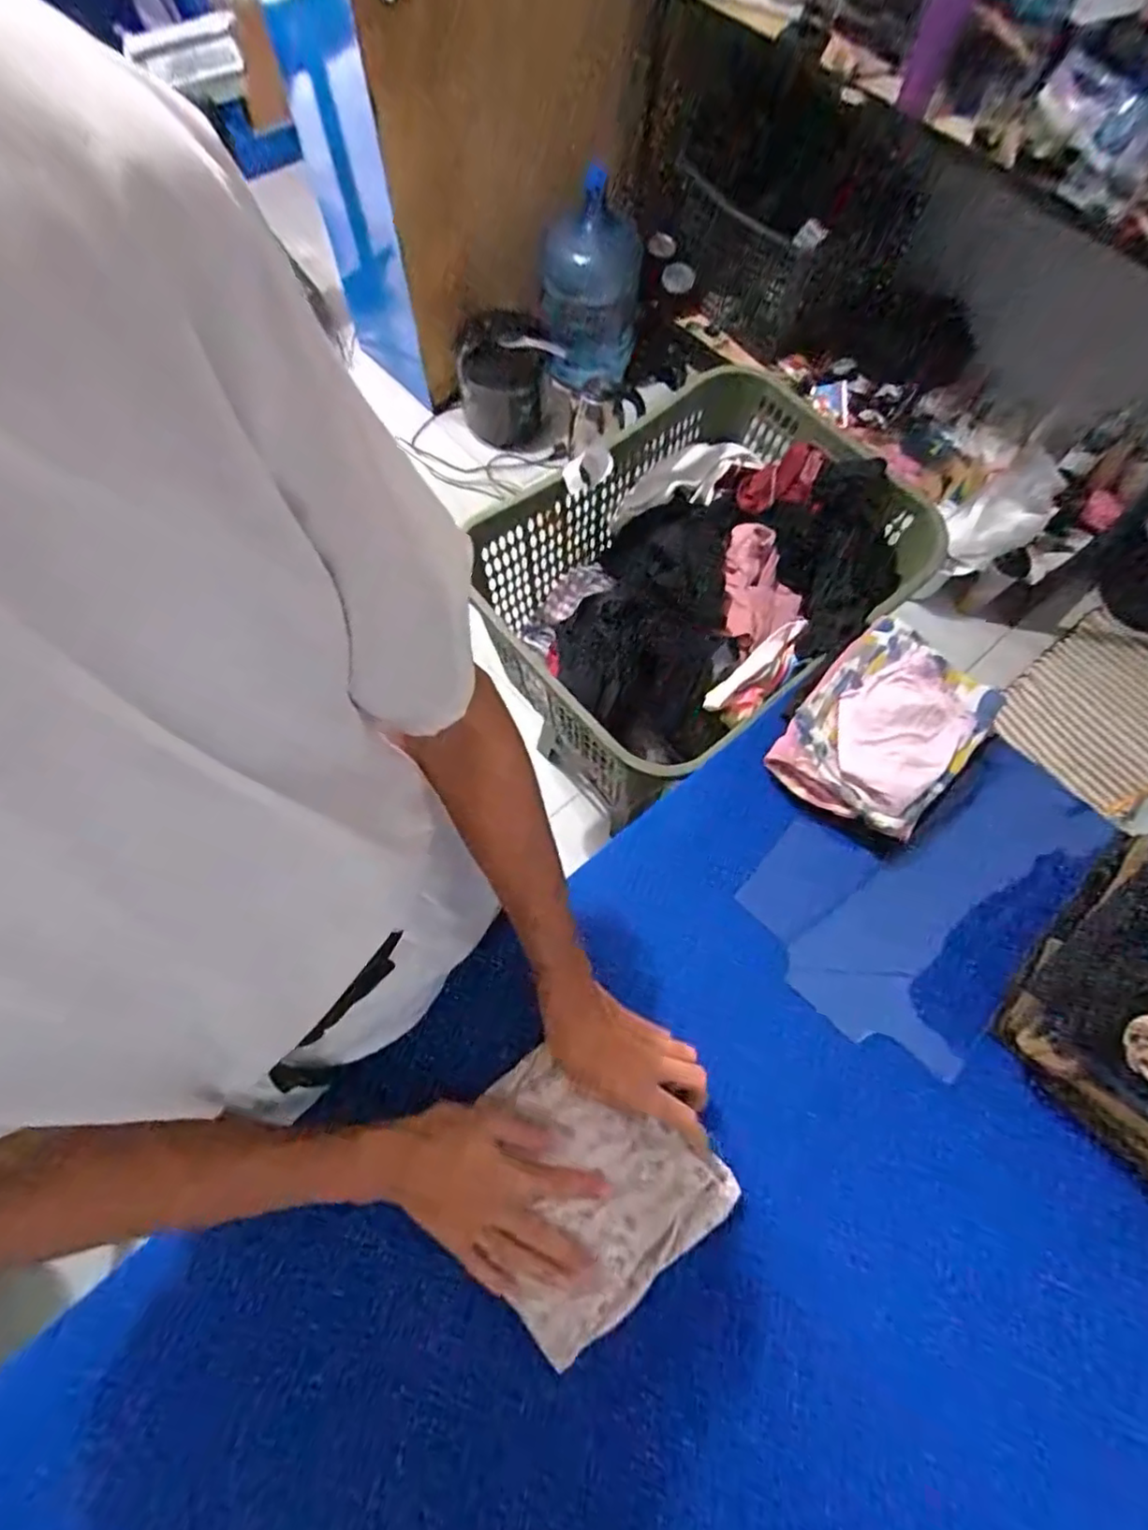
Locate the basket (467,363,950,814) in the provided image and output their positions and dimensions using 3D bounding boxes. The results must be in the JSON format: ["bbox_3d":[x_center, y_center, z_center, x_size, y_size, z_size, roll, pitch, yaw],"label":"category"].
[{"bbox_3d":[0.161,-0.248,0.880,0.555,0.201,0.409,-36,74,-15],"label":"basket"}]

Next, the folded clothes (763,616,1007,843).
[{"bbox_3d":[0.307,-0.037,0.614,0.151,0.040,0.206,40,73,13],"label":"folded clothes"}]

